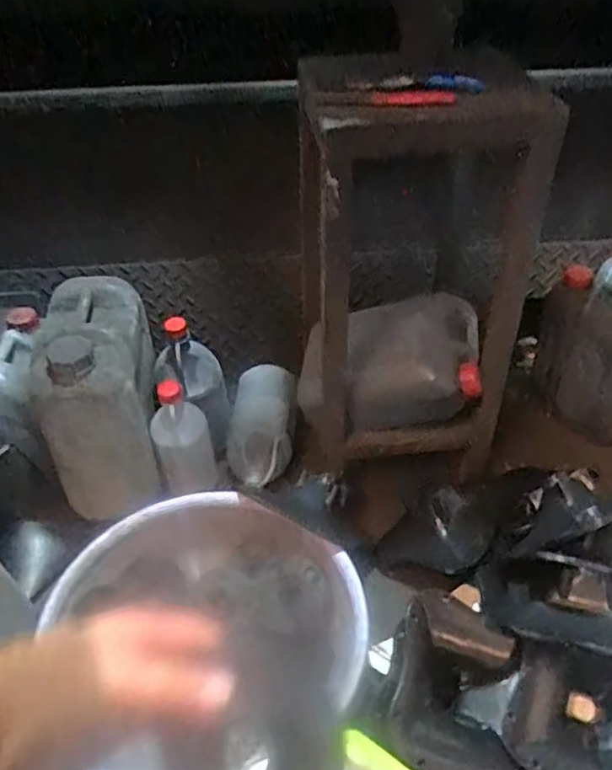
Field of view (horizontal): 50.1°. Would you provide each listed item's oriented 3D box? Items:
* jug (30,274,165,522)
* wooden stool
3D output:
[{"bbox_3d":[-0.303,0.021,0.979,0.138,0.292,0.217,-5,41,-5],"label":"jug"},{"bbox_3d":[0.140,-0.155,0.903,0.284,0.522,0.297,4,41,6],"label":"wooden stool"}]

